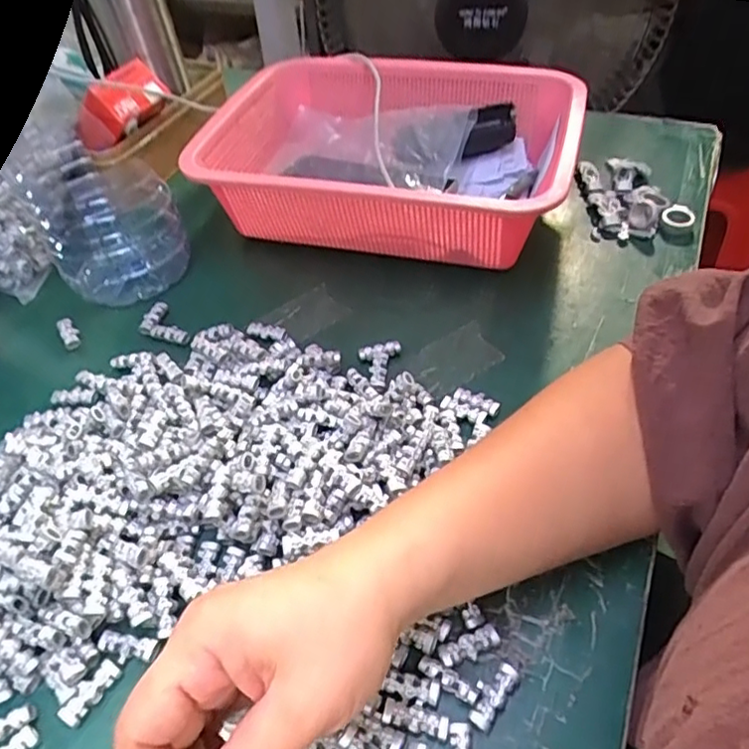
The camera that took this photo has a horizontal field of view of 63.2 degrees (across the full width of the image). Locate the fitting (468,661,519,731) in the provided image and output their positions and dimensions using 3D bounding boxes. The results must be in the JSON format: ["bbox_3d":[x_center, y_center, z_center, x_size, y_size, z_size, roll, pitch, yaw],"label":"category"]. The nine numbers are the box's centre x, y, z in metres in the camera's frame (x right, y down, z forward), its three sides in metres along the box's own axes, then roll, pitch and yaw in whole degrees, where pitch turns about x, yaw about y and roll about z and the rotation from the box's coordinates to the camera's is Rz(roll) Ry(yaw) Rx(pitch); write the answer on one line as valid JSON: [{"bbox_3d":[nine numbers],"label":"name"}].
[{"bbox_3d":[0.055,0.148,0.279,0.009,0.009,0.030,30,57,28],"label":"fitting"}]

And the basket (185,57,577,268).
[{"bbox_3d":[0.014,-0.183,0.528,0.284,0.094,0.217,14,51,17],"label":"basket"}]

